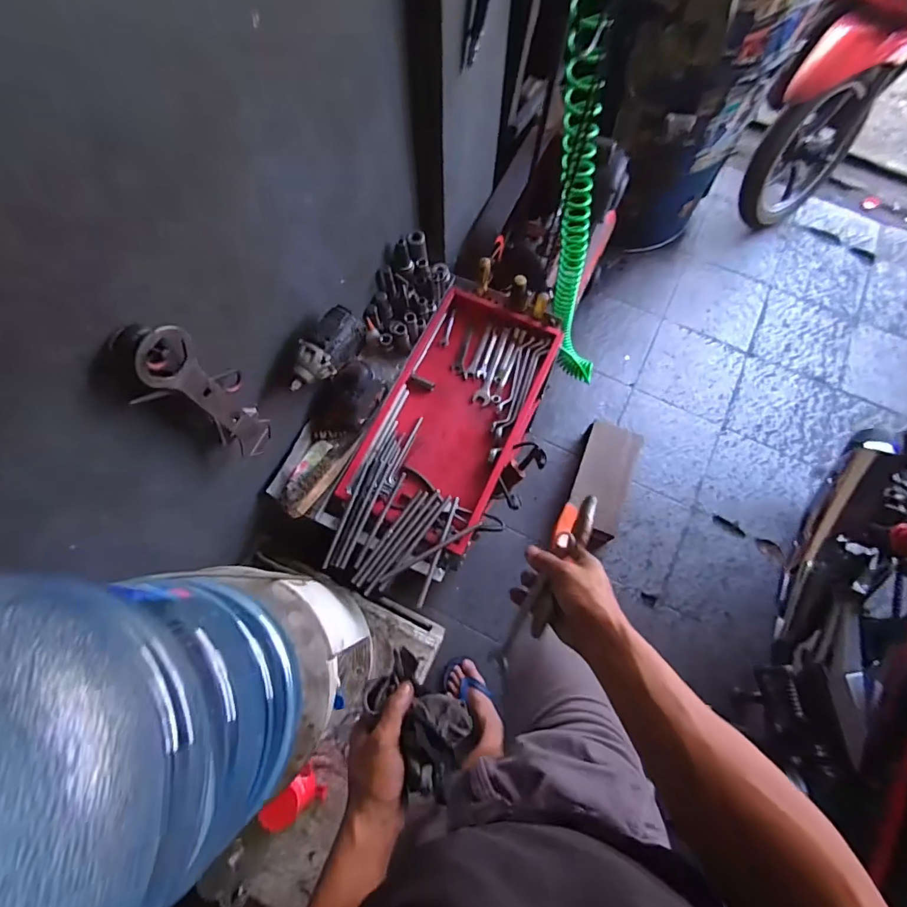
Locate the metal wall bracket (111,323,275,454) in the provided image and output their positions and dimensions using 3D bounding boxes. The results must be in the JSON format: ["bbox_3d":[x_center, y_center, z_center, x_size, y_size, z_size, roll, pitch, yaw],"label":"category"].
[{"bbox_3d":[-0.284,-0.063,0.540,0.050,0.271,0.080,24,76,9],"label":"metal wall bracket"}]

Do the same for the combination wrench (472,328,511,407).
[{"bbox_3d":[0.081,-0.179,0.946,0.032,0.012,0.177,18,71,7],"label":"combination wrench"}]

